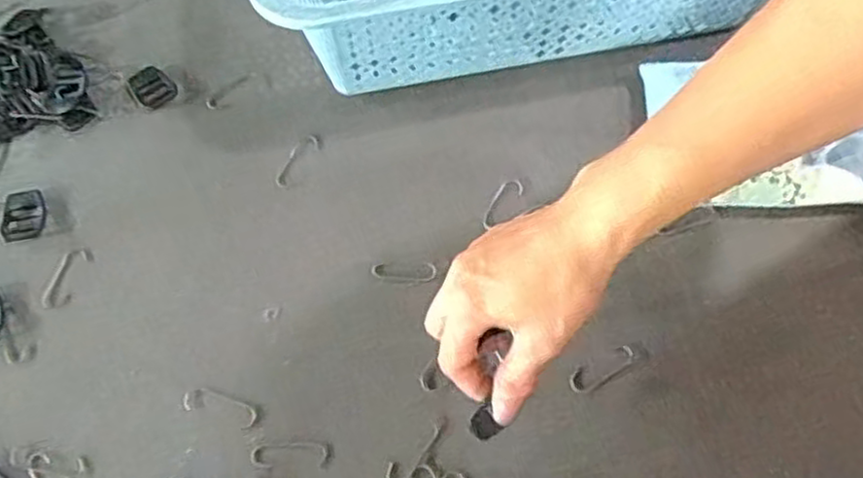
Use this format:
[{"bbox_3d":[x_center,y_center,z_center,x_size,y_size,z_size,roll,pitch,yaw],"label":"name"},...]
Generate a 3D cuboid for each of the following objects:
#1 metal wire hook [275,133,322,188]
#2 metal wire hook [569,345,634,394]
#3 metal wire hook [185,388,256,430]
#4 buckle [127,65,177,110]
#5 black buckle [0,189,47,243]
[{"bbox_3d":[-0.096,-0.058,0.511,0.016,0.004,0.046,35,71,17],"label":"metal wire hook"},{"bbox_3d":[0.103,0.078,0.435,0.044,0.004,0.015,-30,67,-12],"label":"metal wire hook"},{"bbox_3d":[-0.127,0.100,0.434,0.047,0.004,0.016,16,66,10],"label":"metal wire hook"},{"bbox_3d":[-0.210,-0.115,0.542,0.028,0.004,0.036,-35,68,-13],"label":"buckle"},{"bbox_3d":[-0.280,-0.017,0.495,0.029,0.004,0.037,-5,64,0],"label":"black buckle"}]

